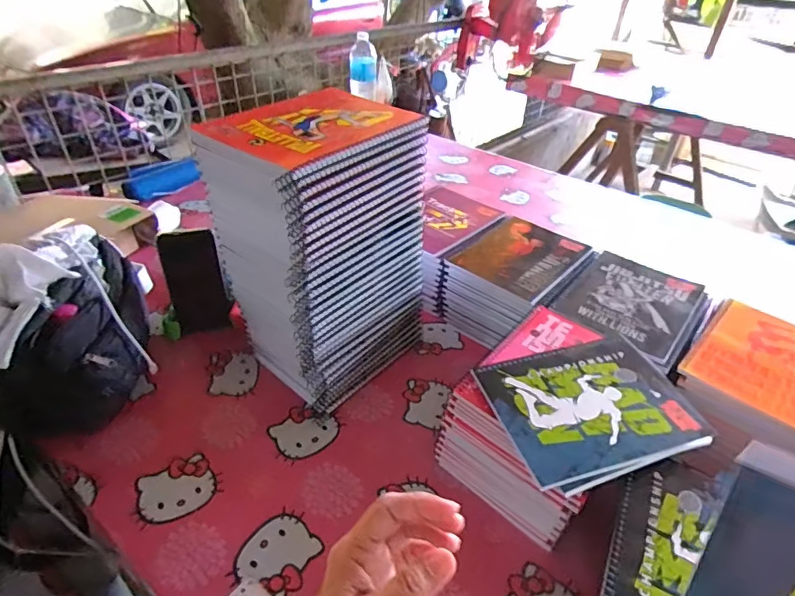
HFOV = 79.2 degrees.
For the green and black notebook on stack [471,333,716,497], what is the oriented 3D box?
[{"bbox_3d":[0.199,0.107,0.504,0.201,0.013,0.167,-9,39,-15],"label":"green and black notebook on stack"}]

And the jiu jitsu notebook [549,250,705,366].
[{"bbox_3d":[0.318,0.000,0.658,0.150,0.008,0.199,28,44,29],"label":"jiu jitsu notebook"}]

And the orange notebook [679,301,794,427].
[{"bbox_3d":[0.454,0.076,0.576,0.156,0.008,0.194,31,45,32],"label":"orange notebook"}]

